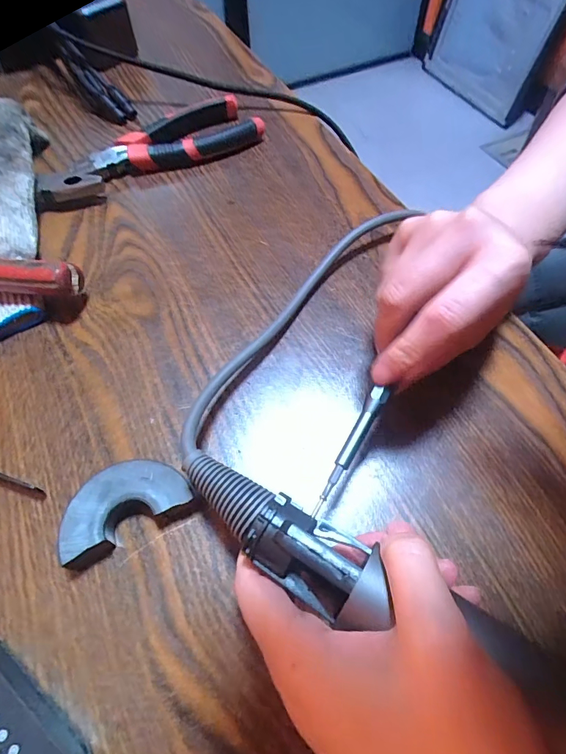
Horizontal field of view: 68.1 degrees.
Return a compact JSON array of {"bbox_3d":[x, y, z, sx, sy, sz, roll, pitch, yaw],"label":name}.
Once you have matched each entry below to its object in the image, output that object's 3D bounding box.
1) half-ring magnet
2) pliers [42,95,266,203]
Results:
[{"bbox_3d":[-0.076,0.060,0.201,0.059,0.016,0.033,-29,63,-17],"label":"half-ring magnet"},{"bbox_3d":[-0.105,-0.183,0.338,0.183,0.027,0.055,-25,62,-15],"label":"pliers"}]

